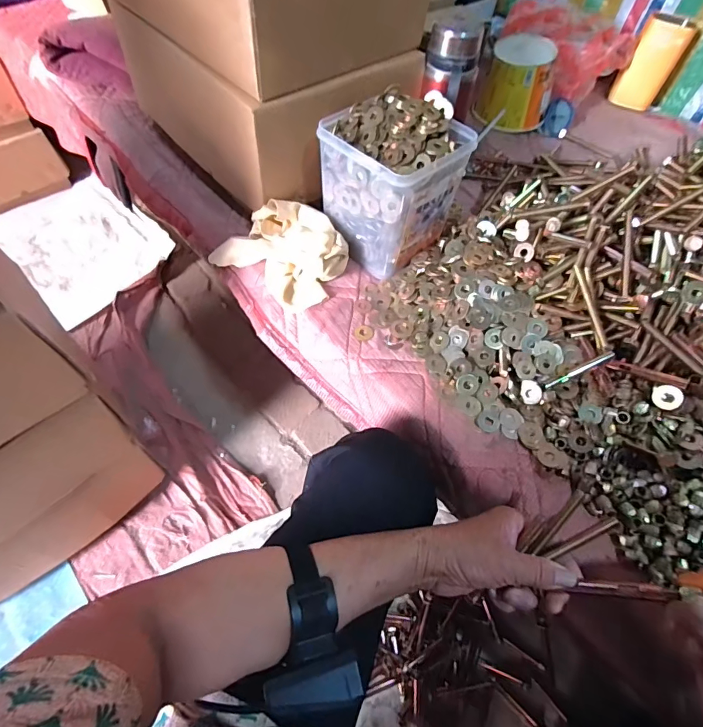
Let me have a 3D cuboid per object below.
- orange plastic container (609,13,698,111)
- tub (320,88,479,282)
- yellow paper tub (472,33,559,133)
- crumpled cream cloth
[{"bbox_3d":[0.582,-0.586,0.814,0.083,0.133,0.073,26,61,12],"label":"orange plastic container"},{"bbox_3d":[0.055,-0.240,0.555,0.143,0.158,0.138,-37,68,-23],"label":"tub"},{"bbox_3d":[0.305,-0.506,0.763,0.125,0.109,0.122,21,60,9],"label":"yellow paper tub"},{"bbox_3d":[-0.092,-0.161,0.571,0.178,0.056,0.122,36,63,17],"label":"crumpled cream cloth"}]

